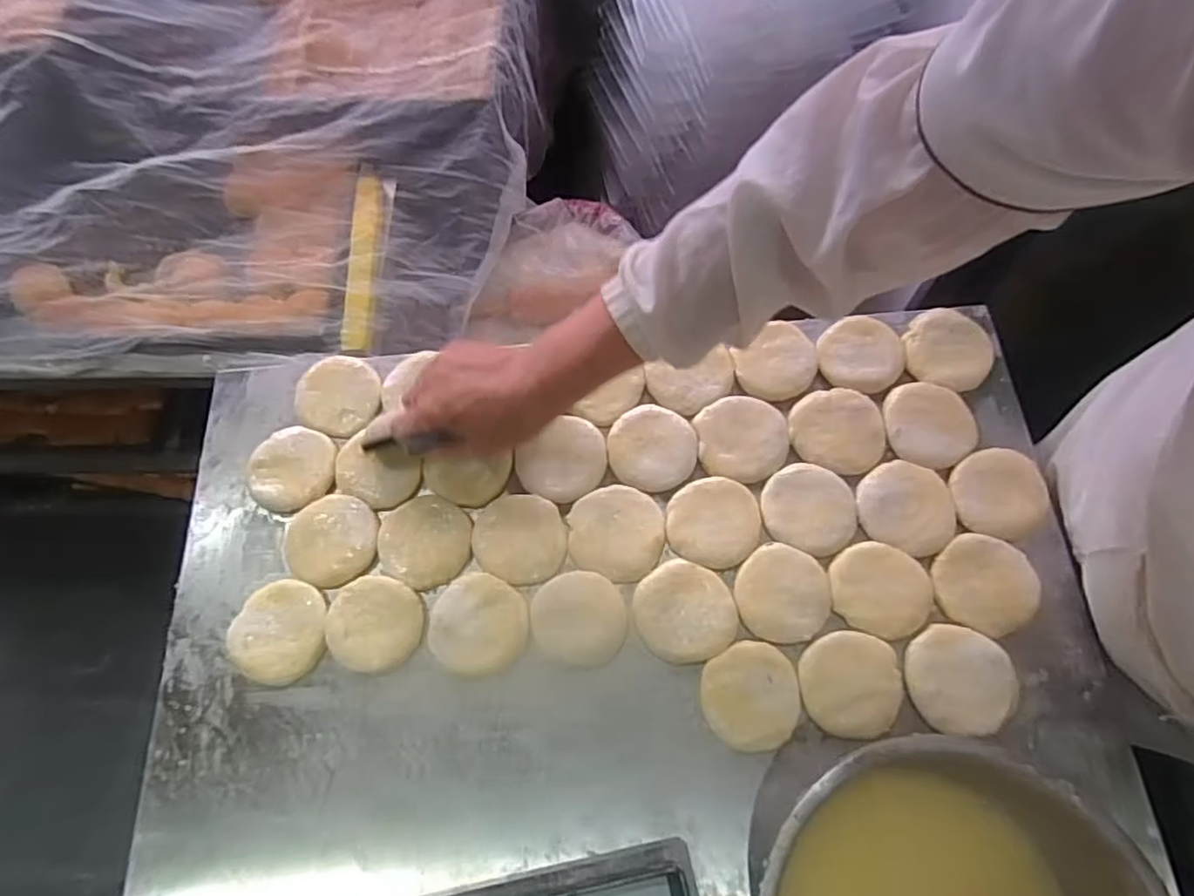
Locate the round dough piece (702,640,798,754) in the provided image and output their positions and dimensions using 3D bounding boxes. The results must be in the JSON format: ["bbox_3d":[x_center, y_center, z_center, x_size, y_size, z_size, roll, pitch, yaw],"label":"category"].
[{"bbox_3d":[0.124,0.199,0.511,0.076,0.009,0.080,-1,69,4],"label":"round dough piece"}]

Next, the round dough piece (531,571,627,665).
[{"bbox_3d":[-0.015,0.145,0.543,0.079,0.020,0.076,-1,69,4],"label":"round dough piece"}]

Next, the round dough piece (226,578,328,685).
[{"bbox_3d":[-0.280,0.161,0.561,0.080,0.016,0.082,-1,69,4],"label":"round dough piece"}]

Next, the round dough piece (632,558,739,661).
[{"bbox_3d":[0.073,0.138,0.541,0.083,0.010,0.081,-1,69,4],"label":"round dough piece"}]

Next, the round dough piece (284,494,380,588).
[{"bbox_3d":[-0.244,0.085,0.585,0.084,0.007,0.083,16,71,10],"label":"round dough piece"}]

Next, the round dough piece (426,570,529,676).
[{"bbox_3d":[-0.103,0.152,0.553,0.084,0.010,0.080,-3,69,3],"label":"round dough piece"}]

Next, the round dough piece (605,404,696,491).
[{"bbox_3d":[0.052,-0.001,0.597,0.081,0.010,0.082,-1,69,4],"label":"round dough piece"}]

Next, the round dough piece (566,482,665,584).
[{"bbox_3d":[0.017,0.074,0.569,0.085,0.007,0.082,18,72,11],"label":"round dough piece"}]

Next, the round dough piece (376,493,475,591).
[{"bbox_3d":[-0.157,0.083,0.577,0.081,0.007,0.080,27,73,13],"label":"round dough piece"}]

